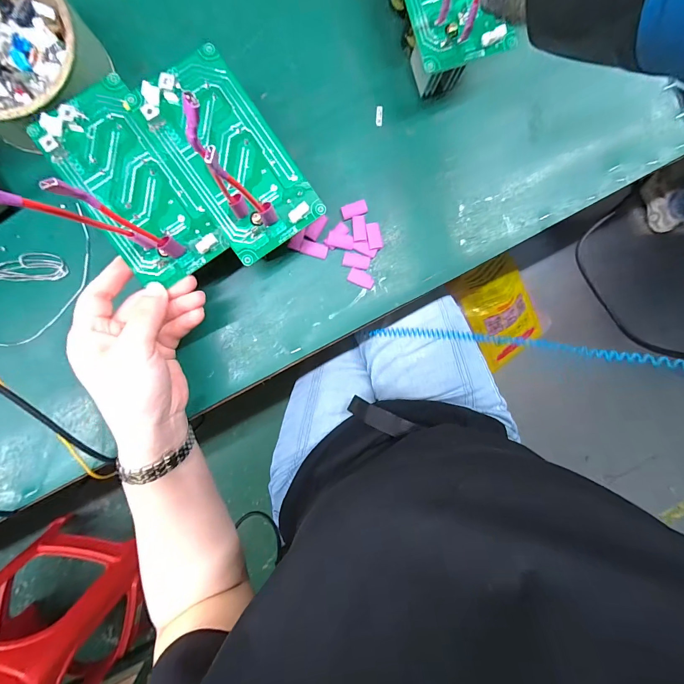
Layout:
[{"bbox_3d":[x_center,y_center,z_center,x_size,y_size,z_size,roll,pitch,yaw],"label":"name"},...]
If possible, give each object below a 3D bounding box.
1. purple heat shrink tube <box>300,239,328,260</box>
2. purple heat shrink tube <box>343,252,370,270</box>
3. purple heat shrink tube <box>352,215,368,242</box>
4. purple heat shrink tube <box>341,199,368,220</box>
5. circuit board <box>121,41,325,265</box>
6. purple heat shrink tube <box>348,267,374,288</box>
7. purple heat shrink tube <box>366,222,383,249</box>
[{"bbox_3d":[-0.026,-0.088,0.307,0.024,0.004,0.013,15,91,-4],"label":"purple heat shrink tube"},{"bbox_3d":[0.014,-0.077,0.309,0.025,0.004,0.013,10,91,-4],"label":"purple heat shrink tube"},{"bbox_3d":[0.017,-0.107,0.306,0.013,0.004,0.025,-4,92,-3],"label":"purple heat shrink tube"},{"bbox_3d":[0.012,-0.125,0.309,0.024,0.004,0.013,-22,93,-2],"label":"purple heat shrink tube"},{"bbox_3d":[-0.086,-0.143,0.247,0.080,0.022,0.149,-35,93,-2],"label":"circuit board"},{"bbox_3d":[0.019,-0.061,0.310,0.025,0.004,0.015,20,91,-4],"label":"purple heat shrink tube"},{"bbox_3d":[0.031,-0.101,0.310,0.014,0.006,0.025,-10,92,-3],"label":"purple heat shrink tube"}]

